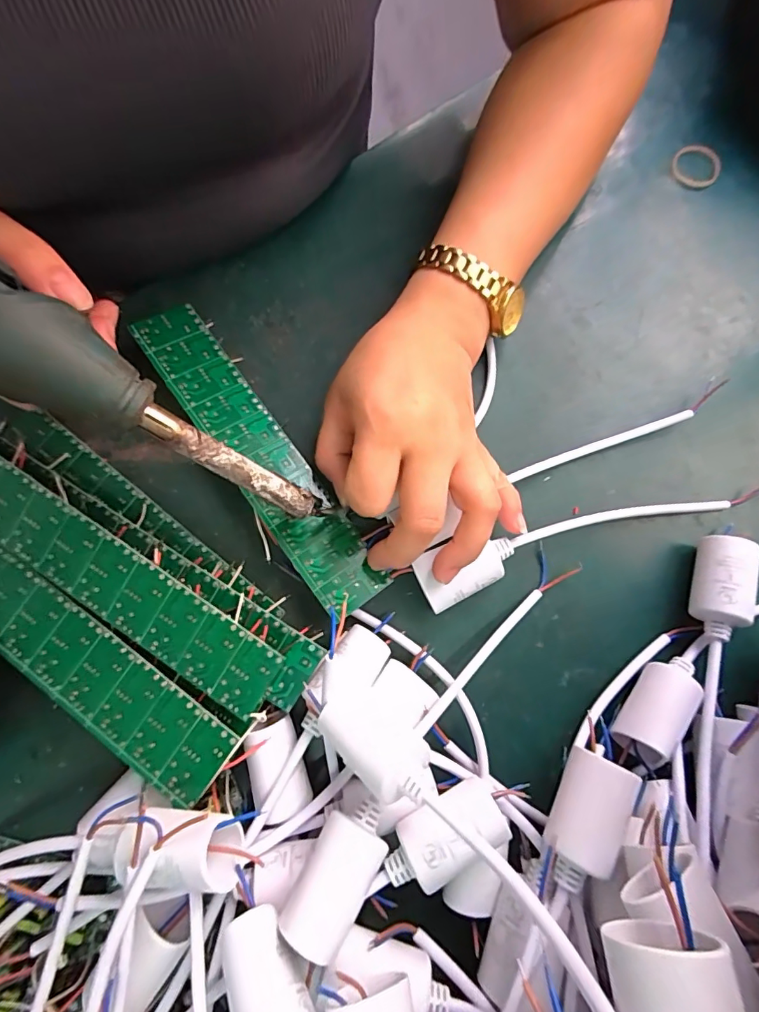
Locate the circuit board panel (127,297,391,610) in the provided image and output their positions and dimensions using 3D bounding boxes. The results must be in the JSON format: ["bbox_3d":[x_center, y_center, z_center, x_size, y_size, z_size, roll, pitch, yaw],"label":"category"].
[{"bbox_3d":[-0.068,-0.030,0.265,0.038,0.004,0.201,-33,81,-22],"label":"circuit board panel"}]

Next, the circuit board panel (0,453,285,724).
[{"bbox_3d":[-0.135,0.029,0.224,0.201,0.004,0.040,31,95,6],"label":"circuit board panel"}]

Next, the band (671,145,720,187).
[{"bbox_3d":[0.216,-0.231,0.324,0.033,0.005,0.029,-15,78,-5],"label":"band"}]

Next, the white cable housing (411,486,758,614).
[{"bbox_3d":[0.121,0.014,0.270,0.212,0.031,0.029,-15,78,-12],"label":"white cable housing"}]

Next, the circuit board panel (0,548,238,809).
[{"bbox_3d":[-0.155,0.062,0.225,0.198,0.004,0.039,35,83,9],"label":"circuit board panel"}]

